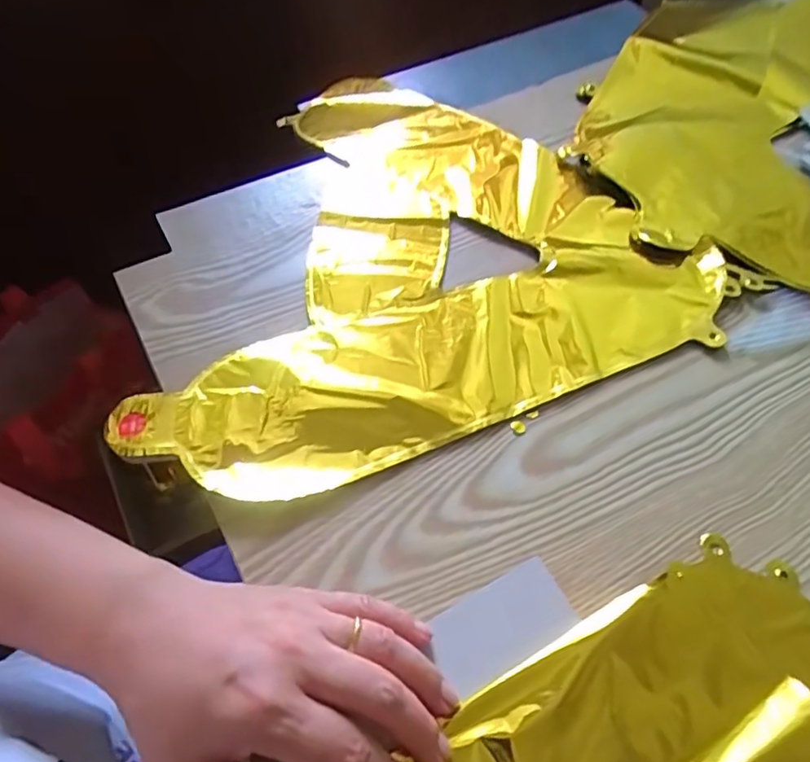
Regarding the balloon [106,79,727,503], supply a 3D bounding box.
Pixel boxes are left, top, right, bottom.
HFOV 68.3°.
[{"bbox_3d":[0.043,-0.080,0.413,0.325,0.011,0.377,12,58,5],"label":"balloon"}]

